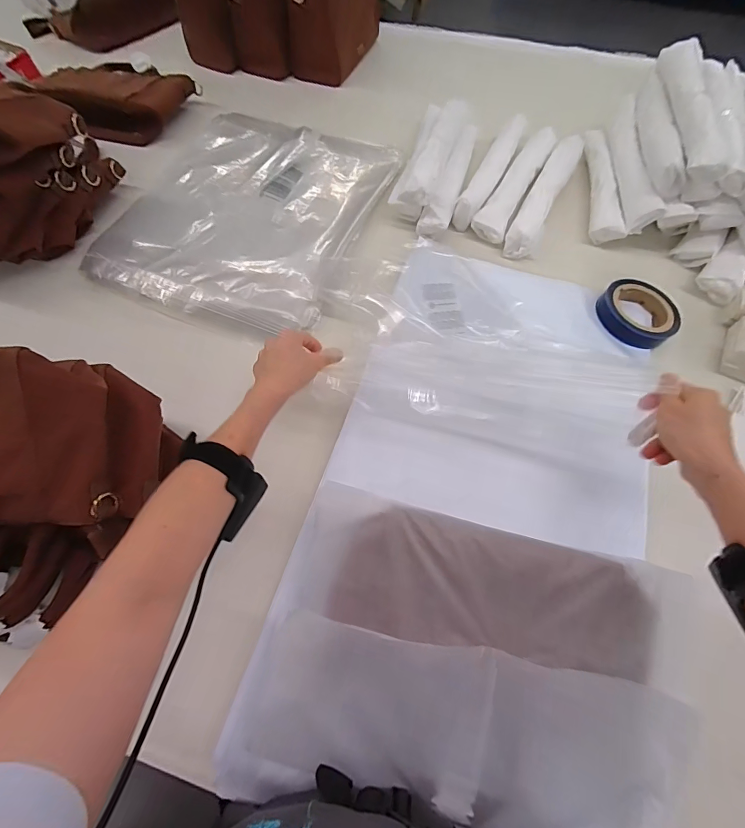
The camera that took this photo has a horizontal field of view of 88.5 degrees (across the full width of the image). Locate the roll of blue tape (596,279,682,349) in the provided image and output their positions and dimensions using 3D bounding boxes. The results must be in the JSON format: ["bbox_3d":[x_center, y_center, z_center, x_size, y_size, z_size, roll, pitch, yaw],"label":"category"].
[{"bbox_3d":[0.402,-0.151,0.583,0.104,0.038,0.113,-39,72,-15],"label":"roll of blue tape"}]

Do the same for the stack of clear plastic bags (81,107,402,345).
[{"bbox_3d":[-0.217,-0.365,0.676,0.419,0.017,0.488,20,68,9],"label":"stack of clear plastic bags"}]

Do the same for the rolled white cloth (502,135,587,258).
[{"bbox_3d":[0.307,-0.389,0.678,0.055,0.040,0.299,25,69,11],"label":"rolled white cloth"}]

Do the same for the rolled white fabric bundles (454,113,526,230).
[{"bbox_3d":[0.219,-0.447,0.699,0.049,0.035,0.289,26,69,11],"label":"rolled white fabric bundles"}]

